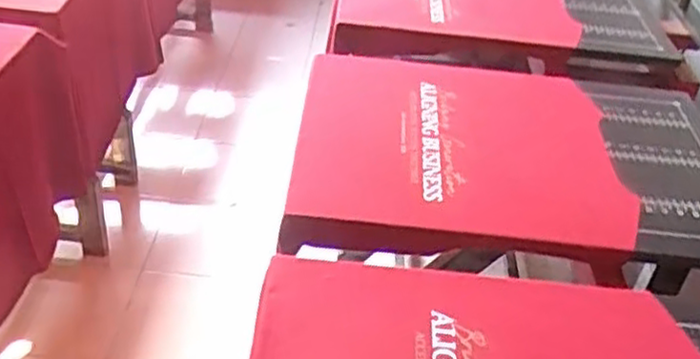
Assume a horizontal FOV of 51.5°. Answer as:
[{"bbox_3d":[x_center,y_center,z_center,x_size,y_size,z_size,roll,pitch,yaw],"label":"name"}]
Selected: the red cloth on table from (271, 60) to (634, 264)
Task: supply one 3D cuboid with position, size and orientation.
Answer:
[{"bbox_3d":[0.144,-0.054,0.994,0.419,0.047,0.406,5,37,-2],"label":"red cloth on table"}]

